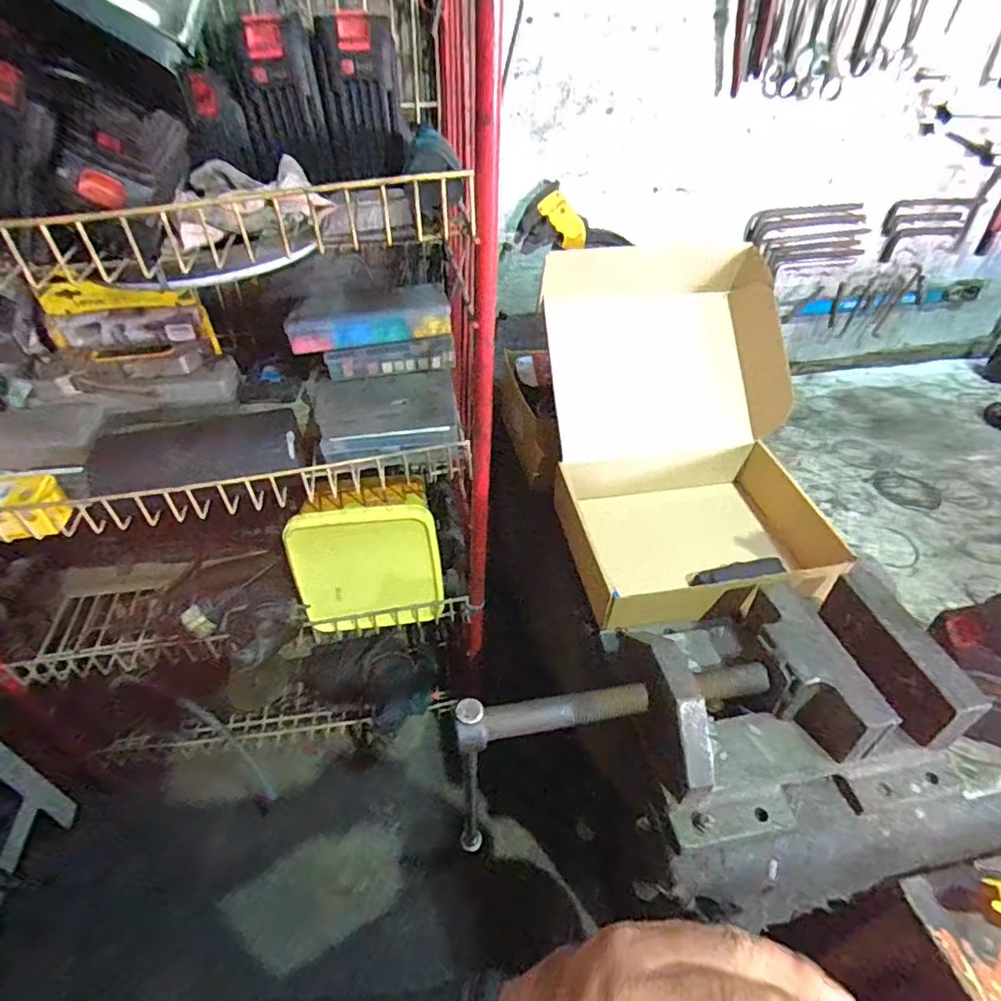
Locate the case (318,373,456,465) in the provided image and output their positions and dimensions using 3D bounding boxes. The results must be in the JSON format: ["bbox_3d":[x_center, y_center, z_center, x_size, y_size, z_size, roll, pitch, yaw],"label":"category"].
[{"bbox_3d":[-0.135,-0.101,0.677,0.169,0.072,0.090,-2,41,-4],"label":"case"}]

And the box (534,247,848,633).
[{"bbox_3d":[0.205,-0.087,0.653,0.283,0.249,0.363,-5,42,-6],"label":"box"}]

